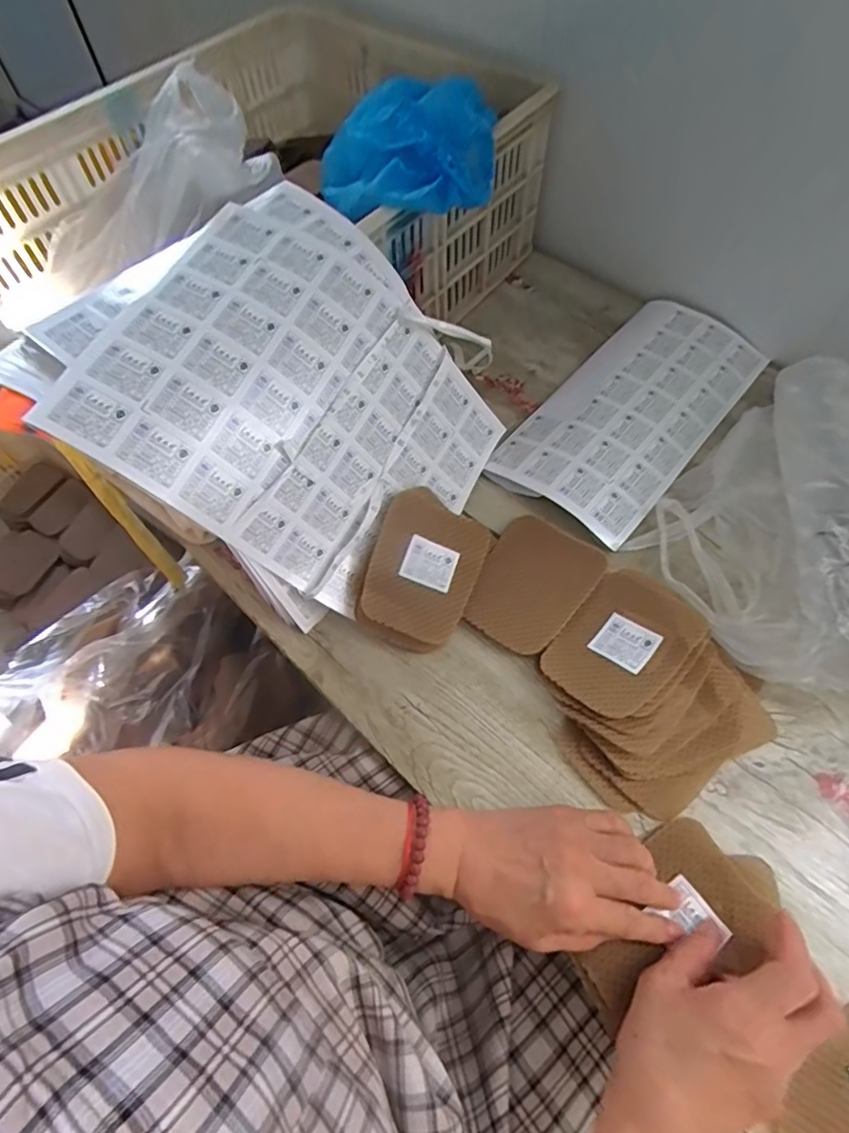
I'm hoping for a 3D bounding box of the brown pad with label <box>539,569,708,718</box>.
[{"bbox_3d":[0.161,0.060,0.468,0.128,0.007,0.091,-39,50,-18],"label":"brown pad with label"}]

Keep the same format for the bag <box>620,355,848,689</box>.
[{"bbox_3d":[0.324,-0.038,0.485,0.217,0.105,0.265,36,68,21],"label":"bag"}]

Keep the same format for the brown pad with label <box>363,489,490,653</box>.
[{"bbox_3d":[0.000,-0.001,0.510,0.092,0.006,0.133,28,64,-5],"label":"brown pad with label"}]

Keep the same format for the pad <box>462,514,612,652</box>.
[{"bbox_3d":[0.096,0.013,0.515,0.092,0.007,0.129,32,62,21],"label":"pad"}]

